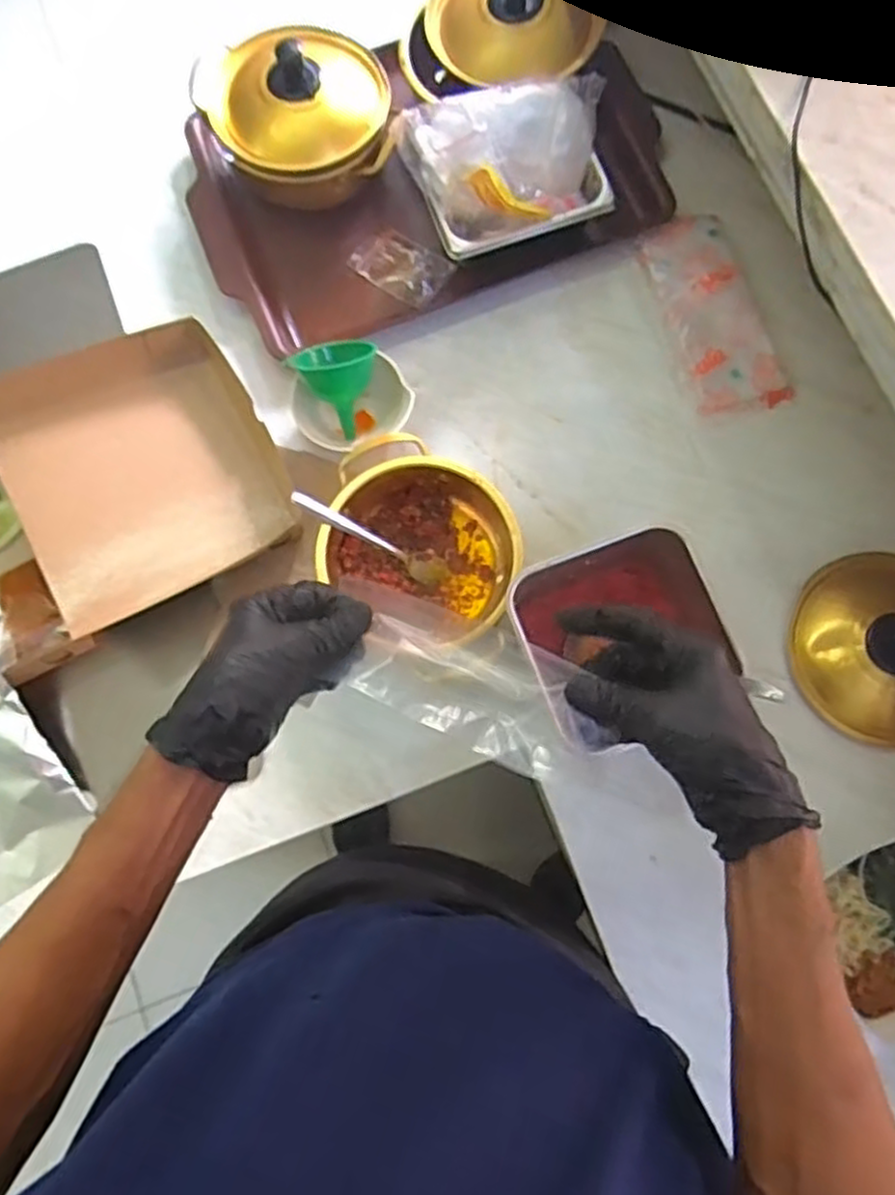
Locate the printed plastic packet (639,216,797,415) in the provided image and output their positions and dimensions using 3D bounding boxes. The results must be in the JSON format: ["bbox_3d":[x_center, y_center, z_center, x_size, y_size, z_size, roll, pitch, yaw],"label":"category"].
[{"bbox_3d":[0.266,-0.291,0.748,0.095,0.017,0.220,-15,78,-1],"label":"printed plastic packet"}]

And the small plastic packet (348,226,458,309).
[{"bbox_3d":[-0.048,-0.347,0.783,0.097,0.007,0.069,38,82,9],"label":"small plastic packet"}]

